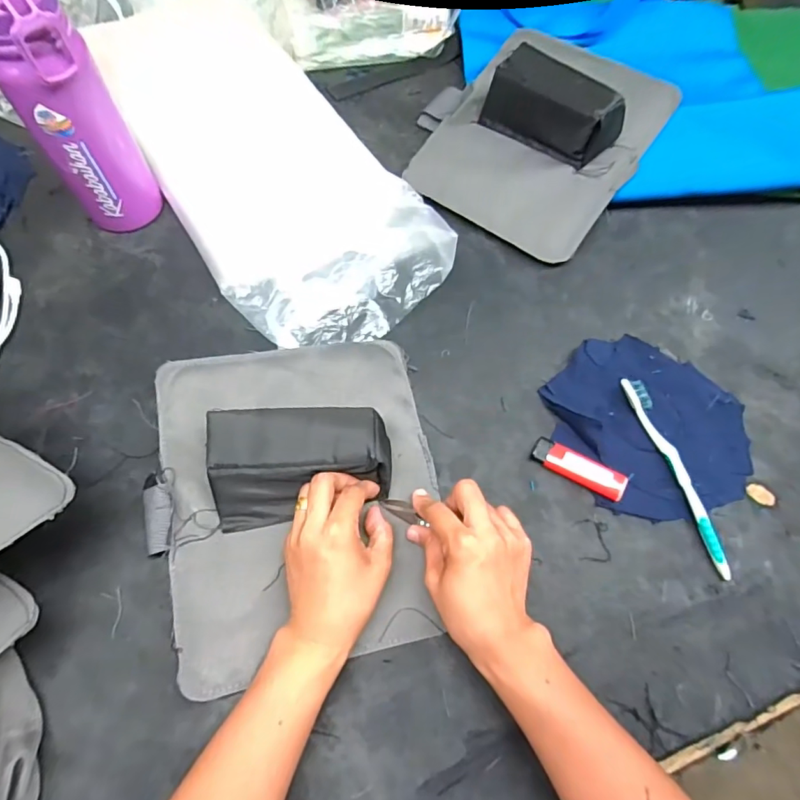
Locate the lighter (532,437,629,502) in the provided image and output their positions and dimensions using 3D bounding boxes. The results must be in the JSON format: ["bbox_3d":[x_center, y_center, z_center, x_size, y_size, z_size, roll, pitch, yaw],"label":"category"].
[{"bbox_3d":[0.157,0.060,0.435,0.080,0.015,0.027,26,68,9],"label":"lighter"}]

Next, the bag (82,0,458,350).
[{"bbox_3d":[-0.163,-0.288,0.563,0.225,0.036,0.550,-31,71,-14],"label":"bag"}]

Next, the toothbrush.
[{"bbox_3d":[0.238,0.062,0.426,0.016,0.019,0.177,-15,68,-8],"label":"toothbrush"}]

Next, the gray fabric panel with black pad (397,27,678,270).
[{"bbox_3d":[0.143,-0.310,0.553,0.250,0.088,0.242,33,70,12],"label":"gray fabric panel with black pad"}]

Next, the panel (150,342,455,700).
[{"bbox_3d":[-0.084,0.066,0.395,0.225,0.054,0.261,-11,67,-6],"label":"panel"}]

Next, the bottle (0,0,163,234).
[{"bbox_3d":[-0.294,-0.254,0.442,0.067,0.227,0.062,2,66,-1],"label":"bottle"}]

